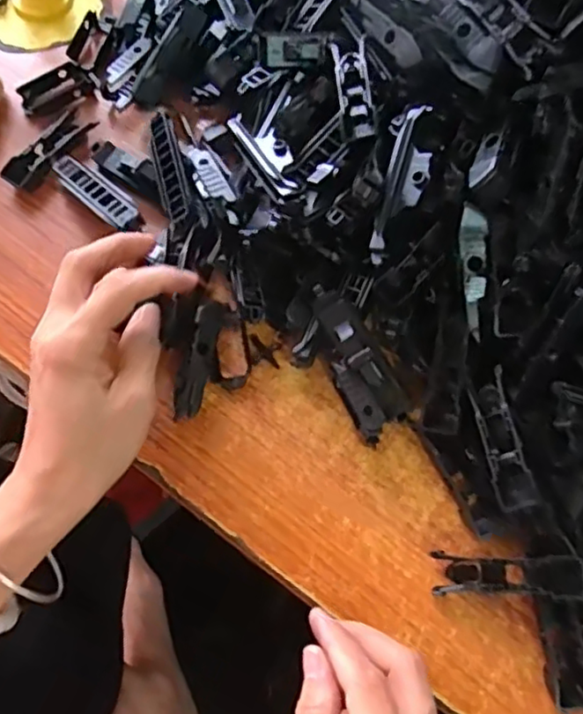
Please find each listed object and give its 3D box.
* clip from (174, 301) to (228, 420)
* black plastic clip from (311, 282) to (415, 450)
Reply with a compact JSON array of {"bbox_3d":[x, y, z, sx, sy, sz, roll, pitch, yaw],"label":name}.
[{"bbox_3d":[-0.049,0.001,0.344,0.015,0.020,0.067,12,68,4],"label":"clip"},{"bbox_3d":[0.034,0.002,0.331,0.027,0.019,0.083,-23,82,-11],"label":"black plastic clip"}]

